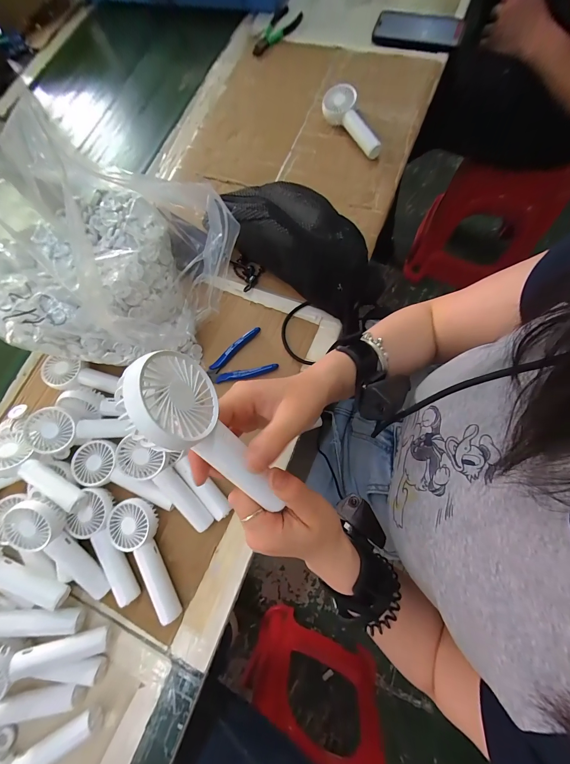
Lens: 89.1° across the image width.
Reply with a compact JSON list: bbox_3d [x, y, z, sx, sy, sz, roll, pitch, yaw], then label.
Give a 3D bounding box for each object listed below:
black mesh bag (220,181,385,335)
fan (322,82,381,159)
[{"bbox_3d":[0.026,-0.209,0.419,0.247,0.089,0.145,33,80,12],"label":"black mesh bag"},{"bbox_3d":[0.113,-0.443,0.498,0.049,0.049,0.137,-32,74,-4],"label":"fan"}]

